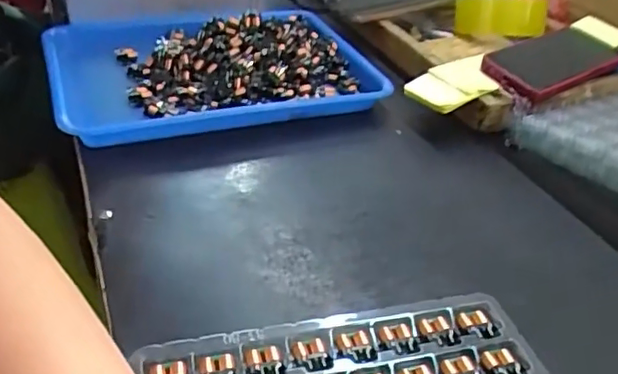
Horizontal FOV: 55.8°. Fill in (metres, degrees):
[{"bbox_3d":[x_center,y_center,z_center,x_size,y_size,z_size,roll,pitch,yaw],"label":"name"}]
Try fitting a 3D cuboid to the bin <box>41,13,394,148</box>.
[{"bbox_3d":[-0.106,-0.139,0.644,0.337,0.050,0.244,-10,39,-22],"label":"bin"}]

